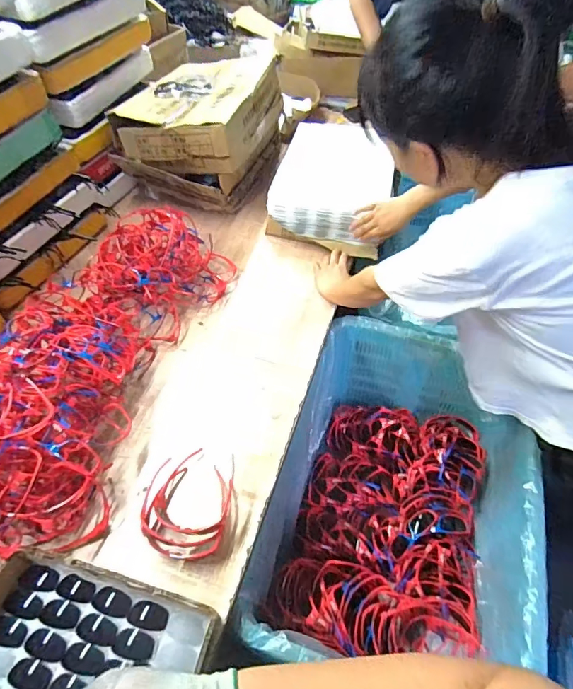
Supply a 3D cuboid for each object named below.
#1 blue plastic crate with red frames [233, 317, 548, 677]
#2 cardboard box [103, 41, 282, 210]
[{"bbox_3d":[0.230,0.309,0.915,0.441,0.281,0.648,14,53,11],"label":"blue plastic crate with red frames"},{"bbox_3d":[-0.225,-0.605,1.259,0.324,0.241,0.432,16,54,12],"label":"cardboard box"}]

